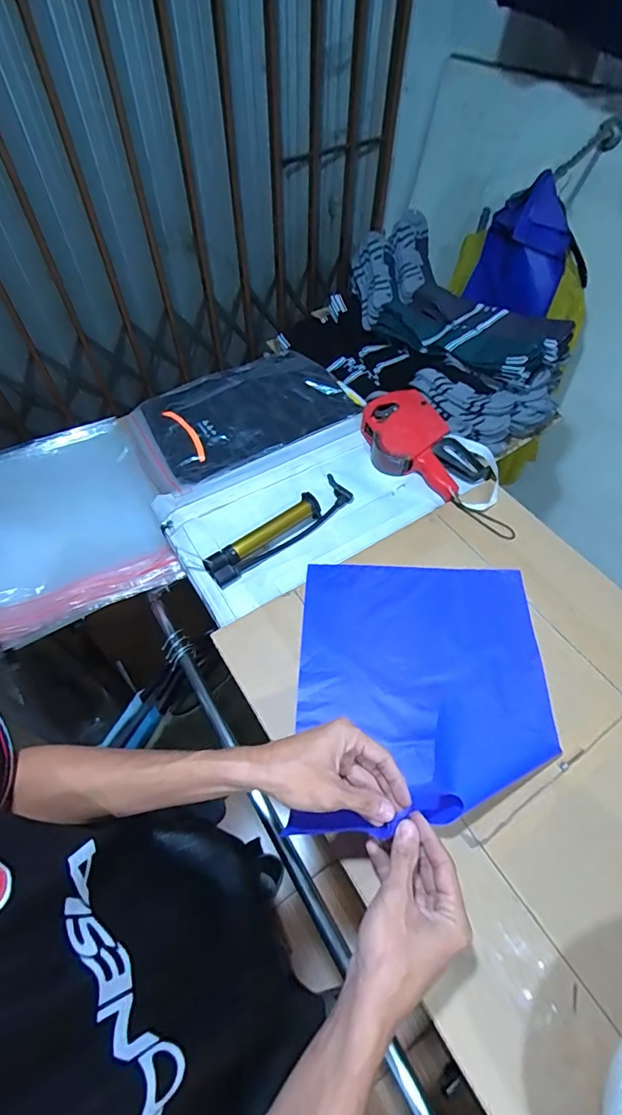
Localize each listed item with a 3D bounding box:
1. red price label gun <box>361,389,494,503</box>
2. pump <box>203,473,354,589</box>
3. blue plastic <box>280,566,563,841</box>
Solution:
[{"bbox_3d":[0.178,-0.192,0.793,0.139,0.043,0.232,-32,62,-20],"label":"red price label gun"},{"bbox_3d":[-0.041,-0.046,0.701,0.255,0.025,0.048,-36,64,-22],"label":"pump"},{"bbox_3d":[0.136,0.138,0.553,0.295,0.075,0.330,3,57,1],"label":"blue plastic"}]

